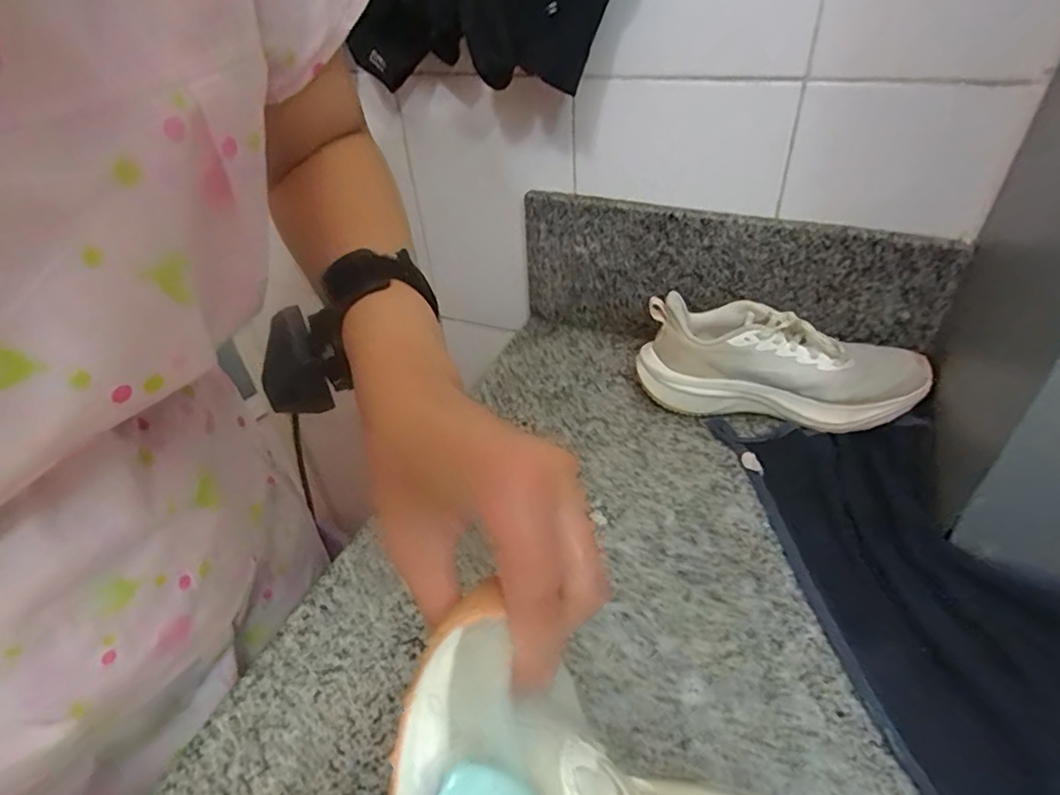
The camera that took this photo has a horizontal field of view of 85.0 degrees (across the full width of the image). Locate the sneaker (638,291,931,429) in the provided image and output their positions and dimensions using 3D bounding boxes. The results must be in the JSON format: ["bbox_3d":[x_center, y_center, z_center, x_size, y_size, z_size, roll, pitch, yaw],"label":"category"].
[{"bbox_3d":[0.227,-0.031,0.536,0.242,0.092,0.087,7,40,12],"label":"sneaker"}]

